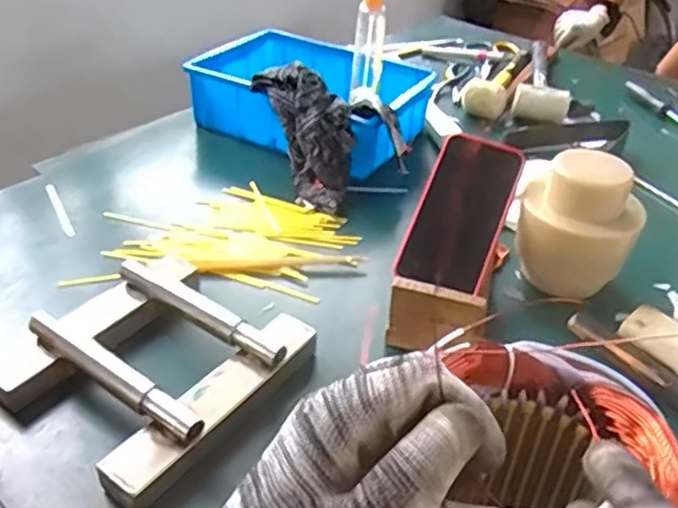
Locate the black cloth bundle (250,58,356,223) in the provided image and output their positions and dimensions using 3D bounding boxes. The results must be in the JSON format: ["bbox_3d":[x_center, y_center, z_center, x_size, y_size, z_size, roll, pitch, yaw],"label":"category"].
[{"bbox_3d":[-0.031,-0.135,0.791,0.074,0.070,0.191,-18,82,-27],"label":"black cloth bundle"}]

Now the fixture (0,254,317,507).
[{"bbox_3d":[-0.147,0.083,0.540,0.190,0.044,0.190,25,41,28],"label":"fixture"}]

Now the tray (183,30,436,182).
[{"bbox_3d":[-0.035,-0.220,0.917,0.297,0.073,0.223,22,40,25],"label":"tray"}]

